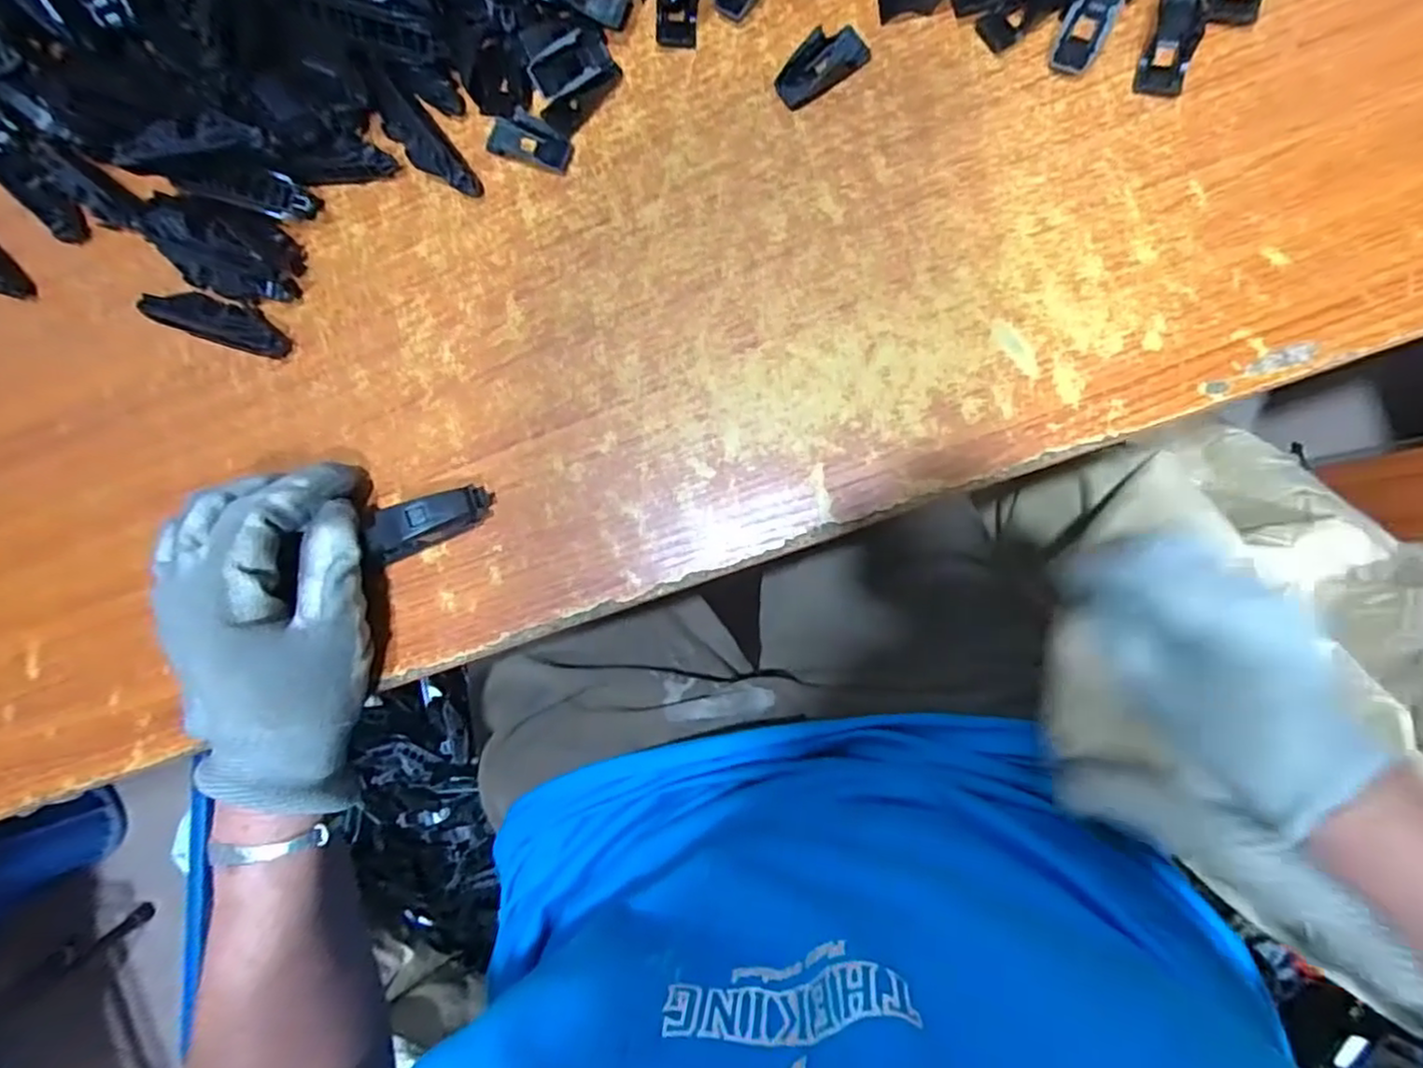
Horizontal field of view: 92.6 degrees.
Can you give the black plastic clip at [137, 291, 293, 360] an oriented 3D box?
[{"bbox_3d":[-0.250,-0.108,0.346,0.084,0.011,0.021,17,90,10],"label":"black plastic clip"}]

